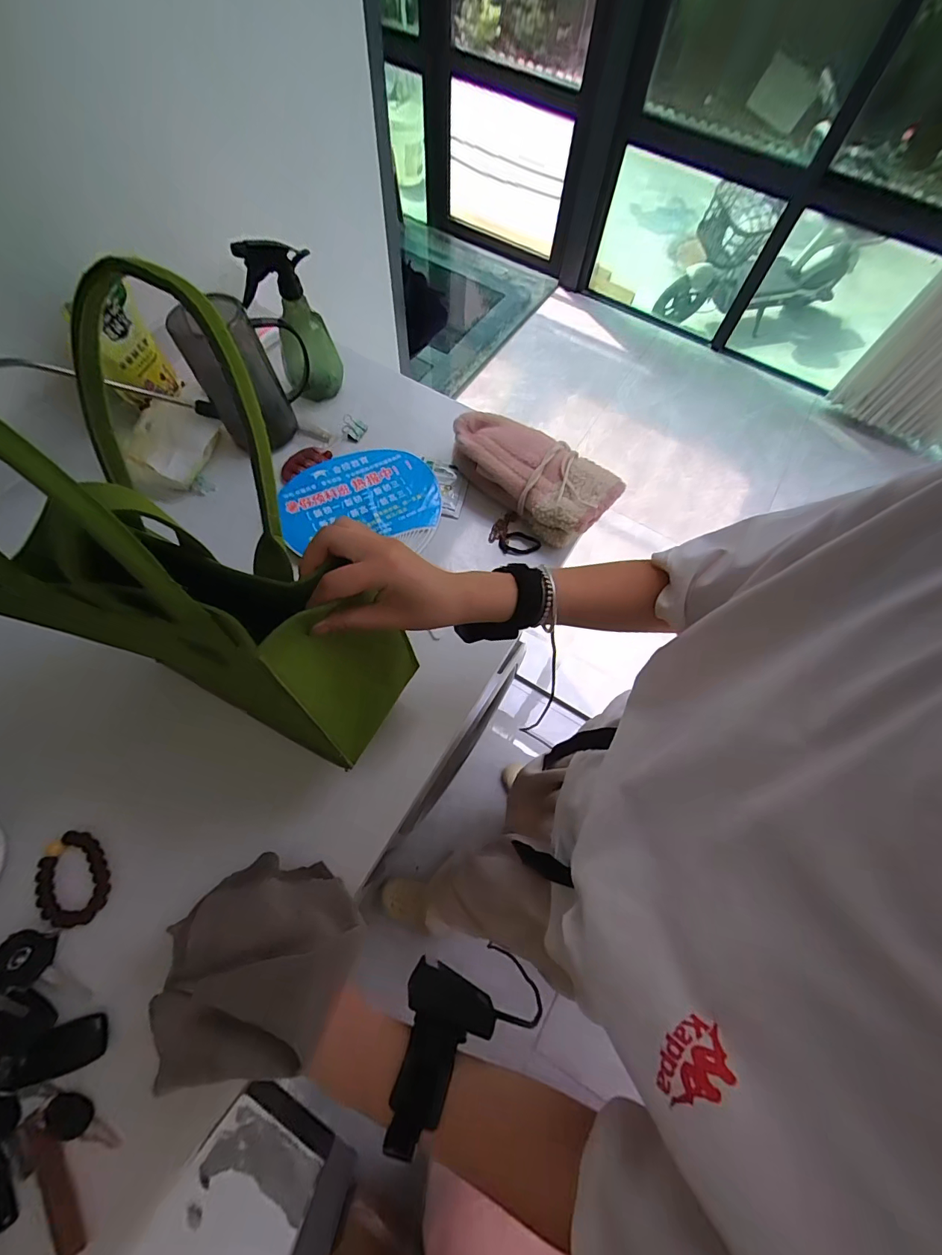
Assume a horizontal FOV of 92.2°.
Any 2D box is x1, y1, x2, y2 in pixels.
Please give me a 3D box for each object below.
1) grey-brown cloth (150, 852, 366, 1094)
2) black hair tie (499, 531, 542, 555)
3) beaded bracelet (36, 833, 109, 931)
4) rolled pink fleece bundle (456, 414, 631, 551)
[{"bbox_3d":[-0.171,0.274,0.370,0.138,0.097,0.130,18,67,5],"label":"grey-brown cloth"},{"bbox_3d":[0.068,-0.118,0.626,0.058,0.007,0.035,2,67,-2],"label":"black hair tie"},{"bbox_3d":[-0.389,0.245,0.444,0.059,0.008,0.085,-20,69,-11],"label":"beaded bracelet"},{"bbox_3d":[0.078,-0.214,0.624,0.236,0.068,0.107,36,70,12],"label":"rolled pink fleece bundle"}]

